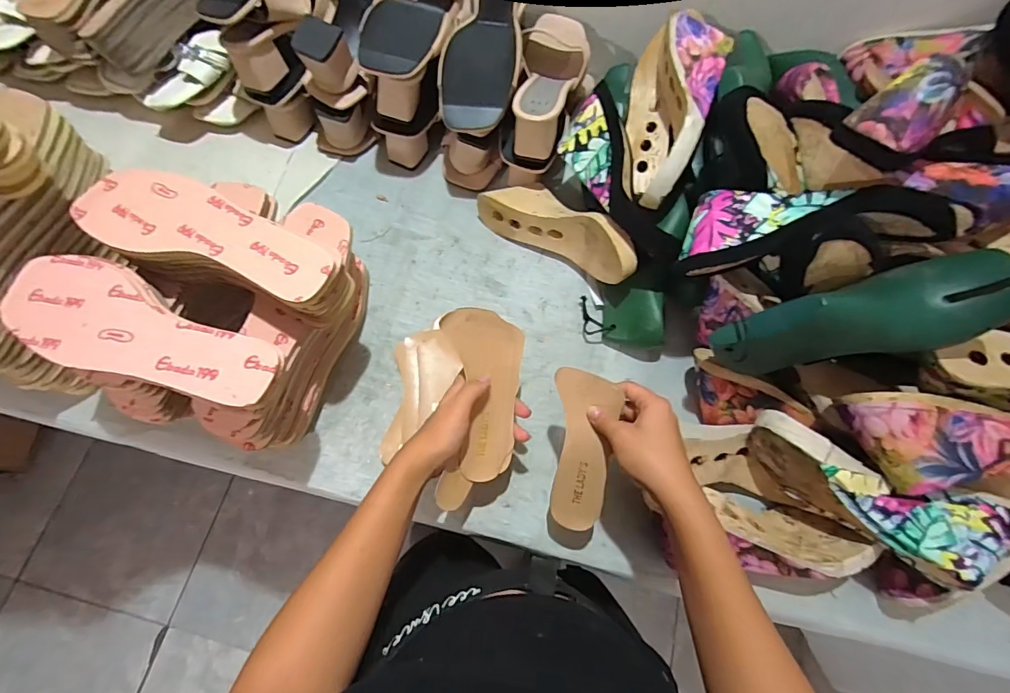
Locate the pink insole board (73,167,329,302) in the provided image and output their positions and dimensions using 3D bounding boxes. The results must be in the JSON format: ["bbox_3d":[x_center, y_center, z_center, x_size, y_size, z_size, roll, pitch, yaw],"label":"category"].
[{"bbox_3d":[-0.268,-0.104,0.407,0.236,0.010,0.077,19,71,5],"label":"pink insole board"}]

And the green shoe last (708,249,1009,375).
[{"bbox_3d":[0.310,-0.026,0.411,0.222,0.079,0.073,-15,68,27],"label":"green shoe last"}]

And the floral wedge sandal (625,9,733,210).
[{"bbox_3d":[0.193,-0.287,0.551,0.093,0.098,0.238,19,71,5],"label":"floral wedge sandal"}]

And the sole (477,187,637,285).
[{"bbox_3d":[0.073,-0.152,0.584,0.234,0.085,0.076,31,72,28],"label":"sole"}]

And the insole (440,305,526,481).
[{"bbox_3d":[-0.020,0.047,0.453,0.079,0.008,0.167,-4,94,-24],"label":"insole"}]

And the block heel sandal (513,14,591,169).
[{"bbox_3d":[0.061,-0.348,0.587,0.086,0.069,0.237,6,70,1],"label":"block heel sandal"}]

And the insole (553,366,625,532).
[{"bbox_3d":[0.076,0.102,0.441,0.058,0.006,0.154,6,95,17],"label":"insole"}]

